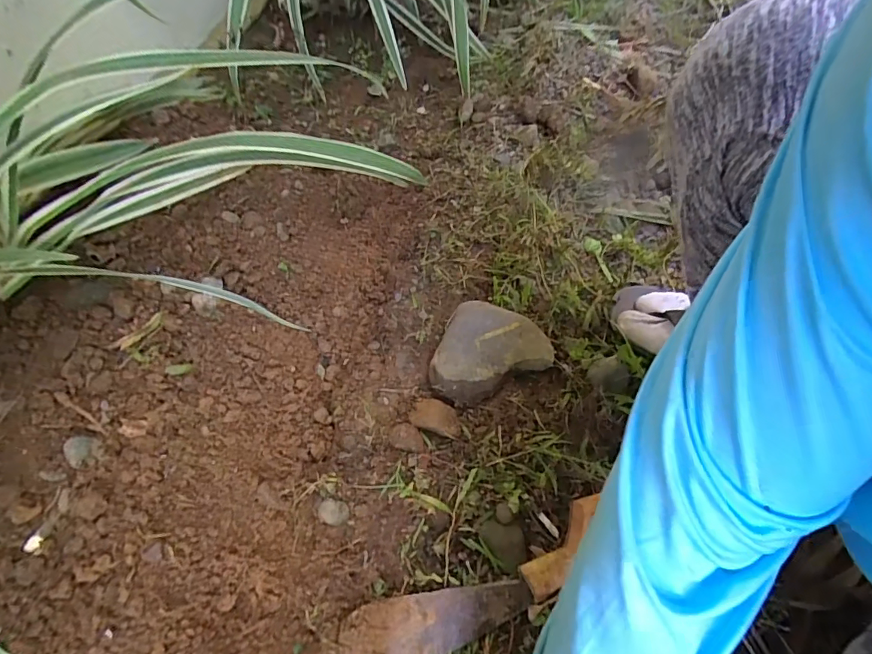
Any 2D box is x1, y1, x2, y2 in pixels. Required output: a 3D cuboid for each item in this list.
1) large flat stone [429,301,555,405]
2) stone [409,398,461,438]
[{"bbox_3d":[0.055,0.021,0.543,0.138,0.047,0.097,-21,59,-18],"label":"large flat stone"},{"bbox_3d":[0.000,0.094,0.500,0.056,0.017,0.035,18,56,9],"label":"stone"}]

